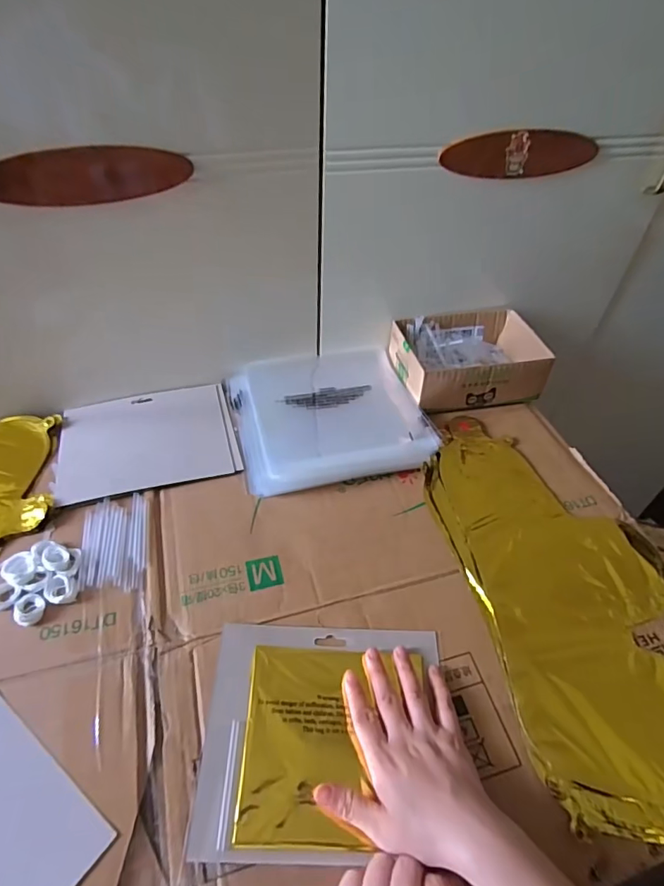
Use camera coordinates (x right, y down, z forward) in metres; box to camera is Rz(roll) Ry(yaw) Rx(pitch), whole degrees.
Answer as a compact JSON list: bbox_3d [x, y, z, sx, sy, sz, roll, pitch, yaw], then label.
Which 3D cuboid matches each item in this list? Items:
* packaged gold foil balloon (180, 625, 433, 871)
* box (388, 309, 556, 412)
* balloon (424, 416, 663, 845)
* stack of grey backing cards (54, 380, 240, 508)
[{"bbox_3d":[-0.006,0.230,0.395,0.184,0.009,0.162,2,48,-1],"label":"packaged gold foil balloon"},{"bbox_3d":[0.179,-0.115,0.669,0.177,0.066,0.133,-7,49,-10],"label":"box"},{"bbox_3d":[0.232,0.142,0.482,0.209,0.016,0.435,-11,50,-13],"label":"balloon"},{"bbox_3d":[-0.222,-0.005,0.599,0.200,0.009,0.157,-11,50,-13],"label":"stack of grey backing cards"}]

